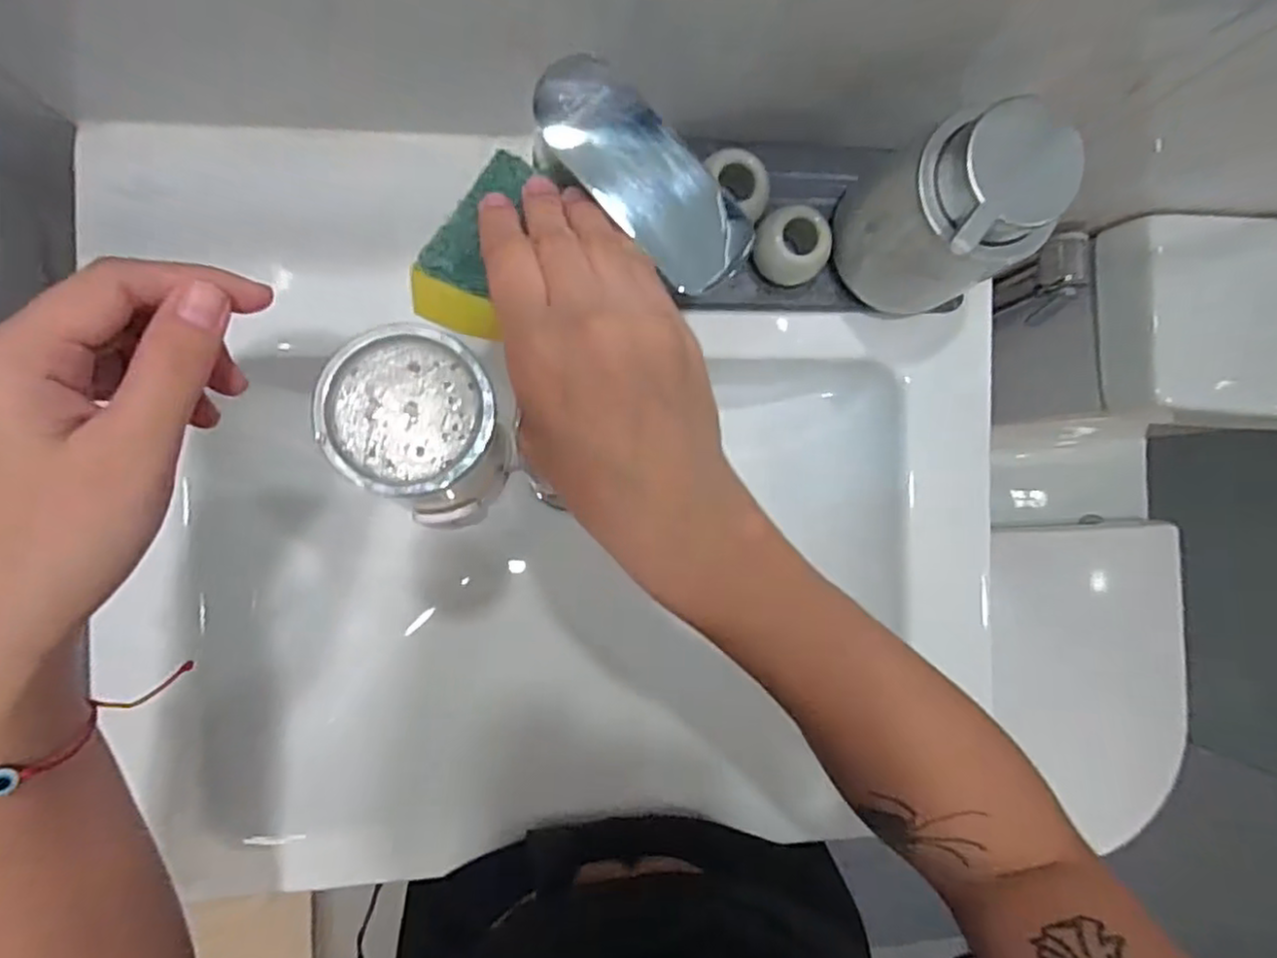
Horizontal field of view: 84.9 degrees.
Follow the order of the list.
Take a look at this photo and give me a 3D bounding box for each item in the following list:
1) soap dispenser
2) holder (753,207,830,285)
[{"bbox_3d":[0.158,-0.139,0.376,0.080,0.132,0.079,-2,91,-7],"label":"soap dispenser"},{"bbox_3d":[0.089,-0.135,0.409,0.037,0.033,0.042,-41,95,-5],"label":"holder"}]

